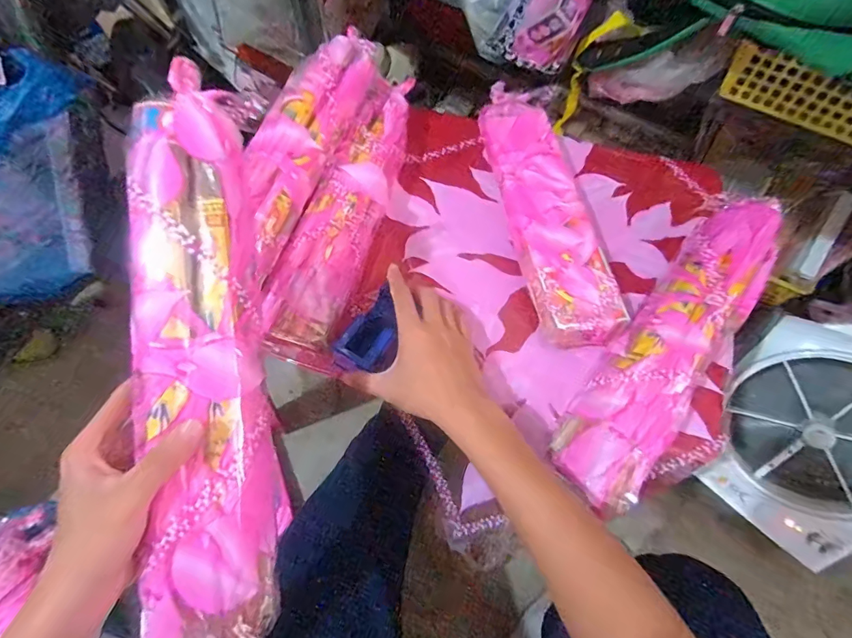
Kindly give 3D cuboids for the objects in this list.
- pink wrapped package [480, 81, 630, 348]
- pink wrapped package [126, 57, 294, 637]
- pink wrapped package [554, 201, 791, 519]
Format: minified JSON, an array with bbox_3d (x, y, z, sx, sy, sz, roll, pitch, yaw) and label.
[{"bbox_3d":[0.140,-0.145,0.562,0.097,0.068,0.387,-9,62,-5],"label":"pink wrapped package"},{"bbox_3d":[-0.162,0.025,0.319,0.083,0.045,0.400,-5,88,-3],"label":"pink wrapped package"},{"bbox_3d":[0.258,0.017,0.447,0.091,0.054,0.379,37,68,18],"label":"pink wrapped package"}]

